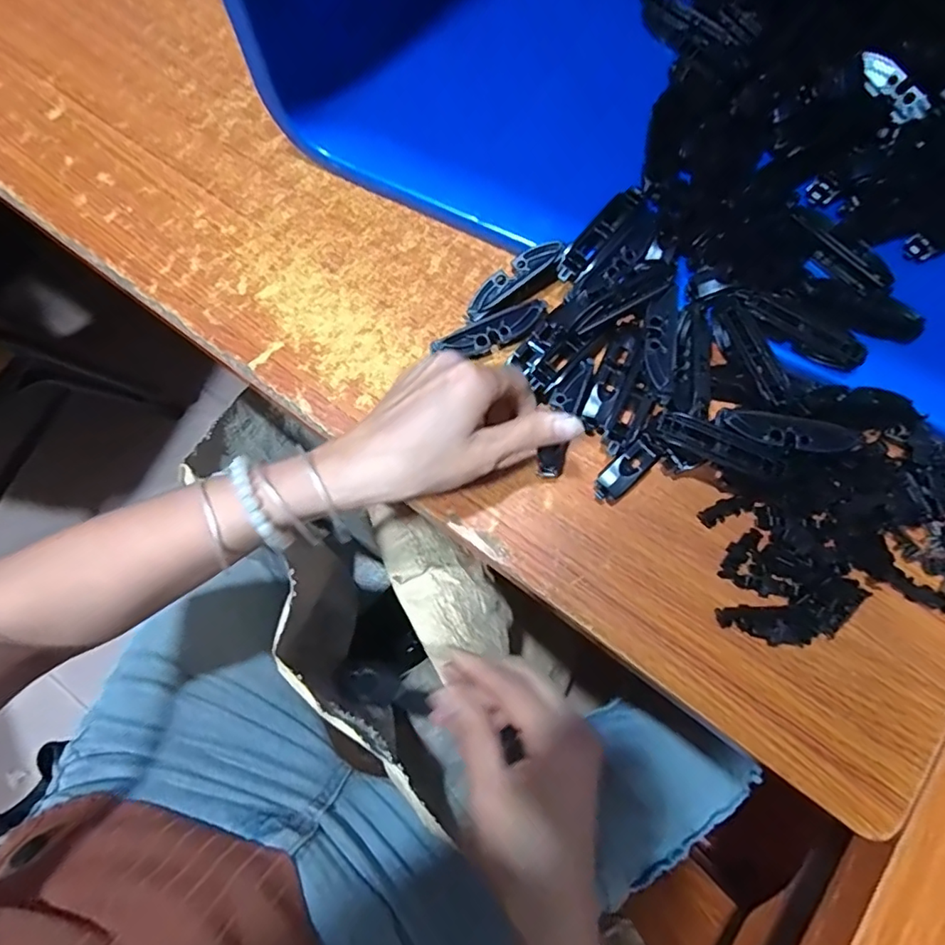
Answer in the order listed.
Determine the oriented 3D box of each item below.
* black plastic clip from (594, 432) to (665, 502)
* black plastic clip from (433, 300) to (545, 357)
[{"bbox_3d":[0.094,-0.002,0.335,0.048,0.019,0.019,-41,79,-10],"label":"black plastic clip"},{"bbox_3d":[0.012,-0.089,0.352,0.074,0.009,0.019,-21,77,-5],"label":"black plastic clip"}]

